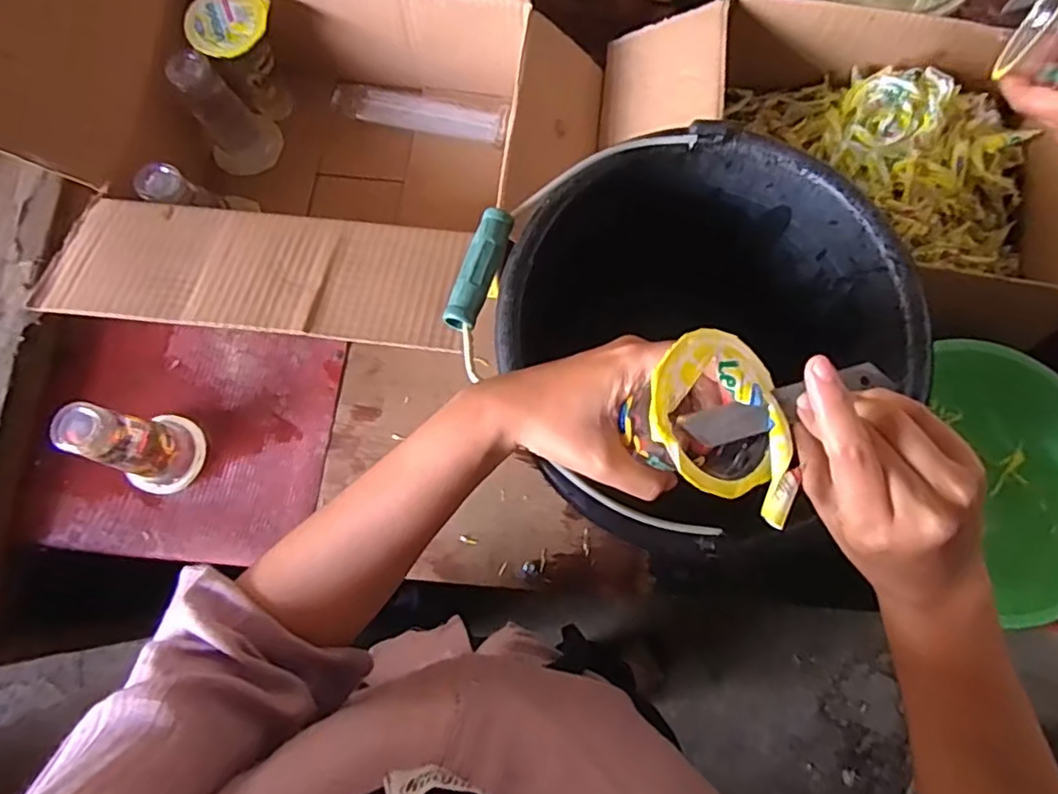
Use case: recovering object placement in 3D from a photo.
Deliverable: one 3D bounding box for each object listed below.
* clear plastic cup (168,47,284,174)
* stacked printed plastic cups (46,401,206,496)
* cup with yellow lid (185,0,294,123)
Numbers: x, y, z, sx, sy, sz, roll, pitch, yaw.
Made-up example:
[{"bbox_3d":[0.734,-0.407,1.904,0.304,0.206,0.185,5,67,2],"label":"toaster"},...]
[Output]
[{"bbox_3d":[-0.298,-0.281,0.615,0.069,0.113,0.054,-37,80,-10],"label":"clear plastic cup"},{"bbox_3d":[-0.337,0.041,0.536,0.055,0.124,0.068,17,76,3],"label":"stacked printed plastic cups"},{"bbox_3d":[-0.276,-0.331,0.622,0.070,0.114,0.064,-17,77,-6],"label":"cup with yellow lid"}]

